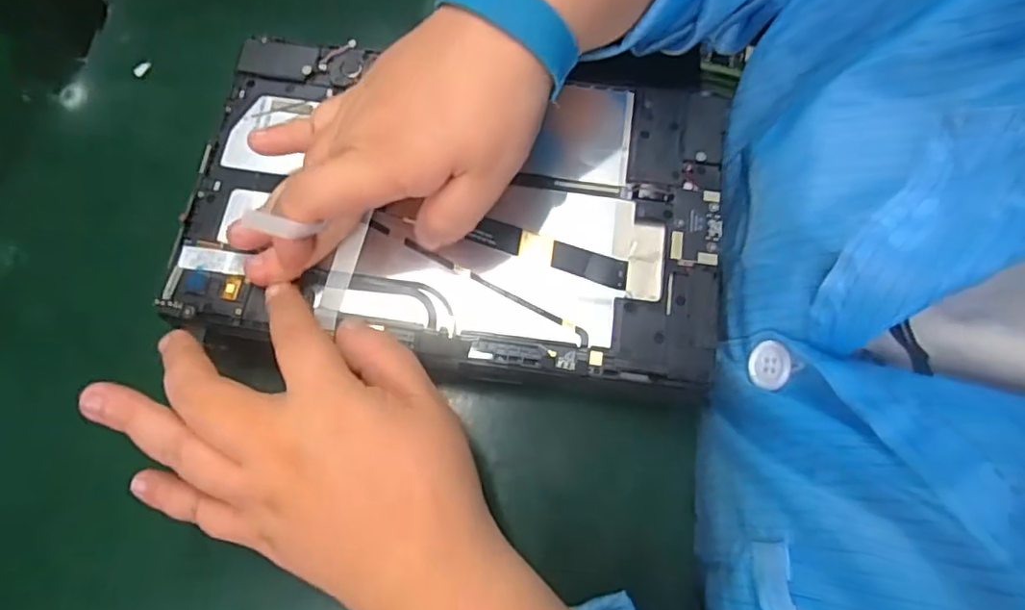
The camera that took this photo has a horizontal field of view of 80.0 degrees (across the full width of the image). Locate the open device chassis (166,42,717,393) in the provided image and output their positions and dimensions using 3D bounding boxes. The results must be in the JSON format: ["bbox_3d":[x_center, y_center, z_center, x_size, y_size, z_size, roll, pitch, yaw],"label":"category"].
[{"bbox_3d":[-0.024,-0.046,0.277,0.238,0.011,0.145,9,70,2],"label":"open device chassis"}]

